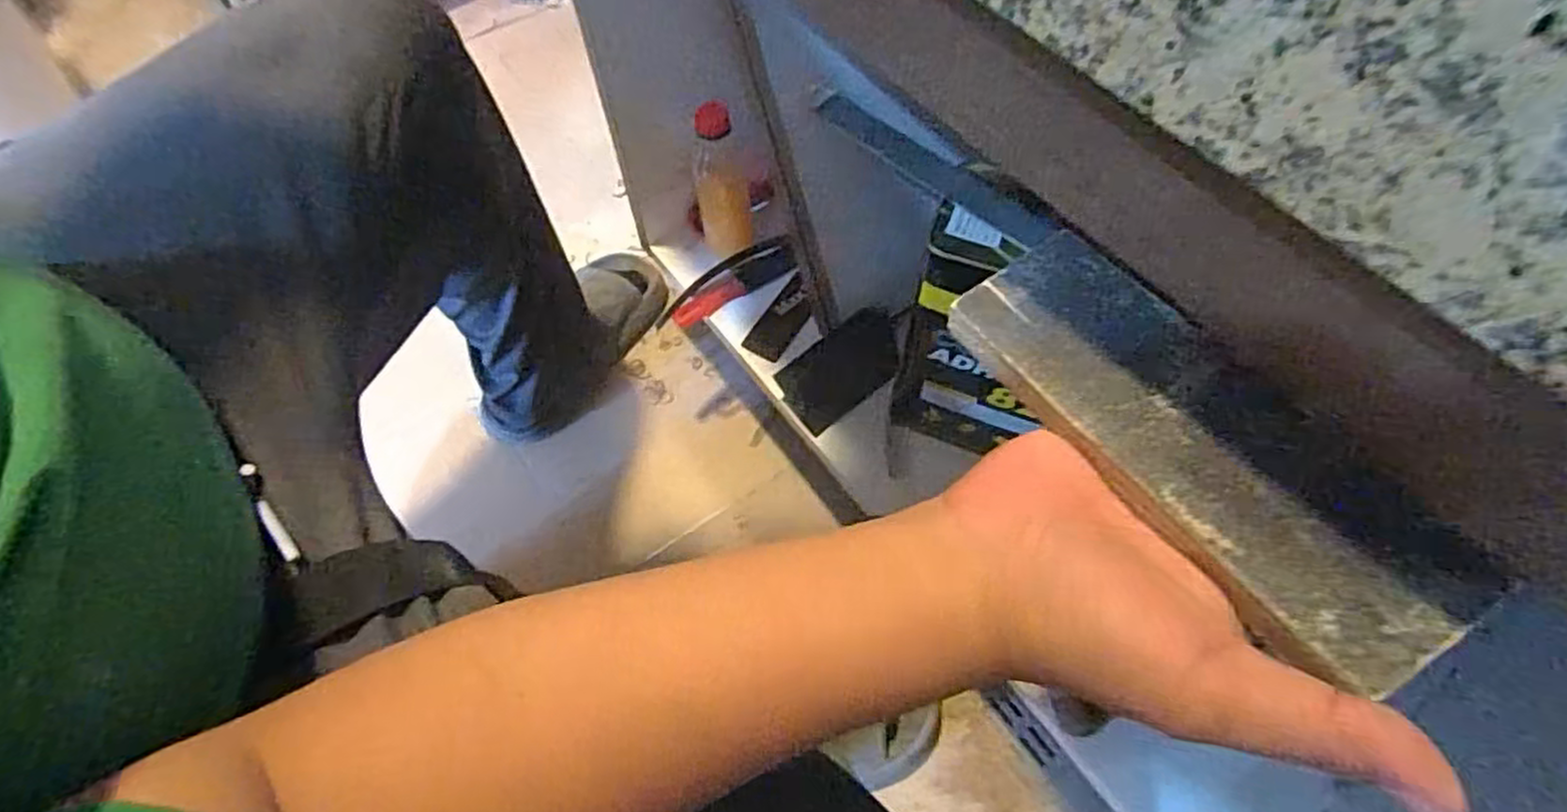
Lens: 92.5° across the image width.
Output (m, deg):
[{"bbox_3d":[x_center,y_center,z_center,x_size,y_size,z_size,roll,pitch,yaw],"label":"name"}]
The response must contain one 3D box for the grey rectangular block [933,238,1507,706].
[{"bbox_3d":[0.131,0.007,0.248,0.058,0.015,0.170,-28,57,-14],"label":"grey rectangular block"}]

